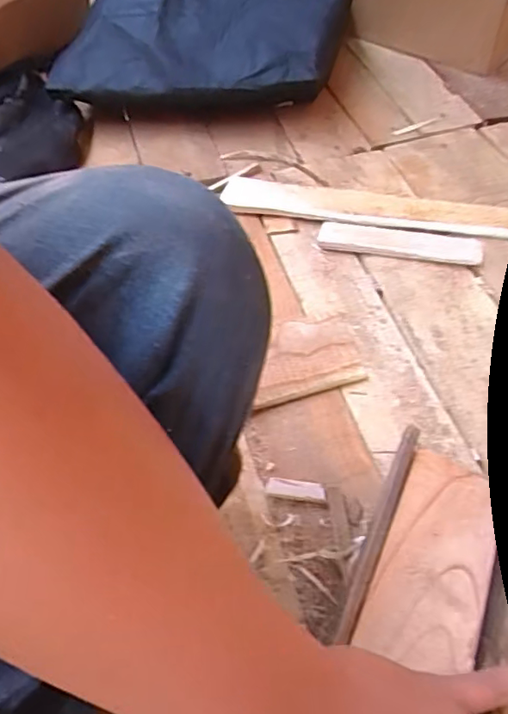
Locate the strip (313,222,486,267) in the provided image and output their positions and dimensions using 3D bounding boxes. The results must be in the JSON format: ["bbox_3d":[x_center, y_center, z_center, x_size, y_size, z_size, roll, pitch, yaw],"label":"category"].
[{"bbox_3d":[0.139,-0.109,0.538,0.152,0.009,0.033,9,54,9],"label":"strip"}]

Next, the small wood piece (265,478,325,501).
[{"bbox_3d":[0.030,0.094,0.398,0.042,0.006,0.012,5,53,7],"label":"small wood piece"}]

